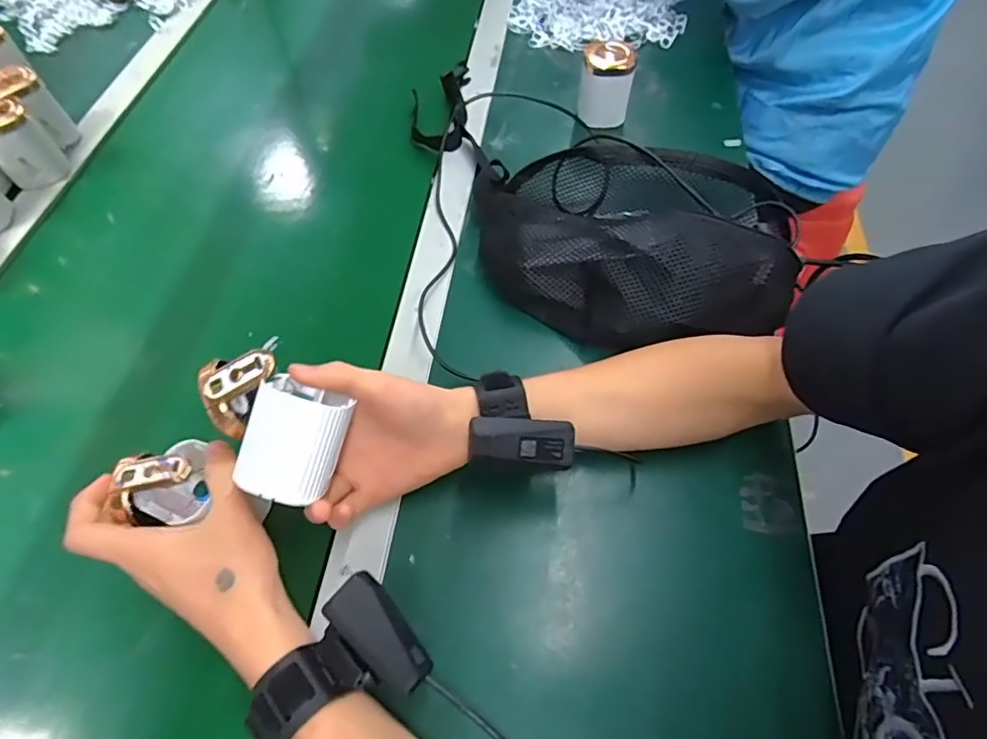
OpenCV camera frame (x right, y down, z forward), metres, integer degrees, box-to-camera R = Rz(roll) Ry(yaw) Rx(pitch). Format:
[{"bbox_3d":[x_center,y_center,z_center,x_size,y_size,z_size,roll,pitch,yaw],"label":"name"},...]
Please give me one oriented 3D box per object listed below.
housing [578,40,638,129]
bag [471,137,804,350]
[{"bbox_3d":[0.127,-0.323,0.623,0.056,0.077,0.046,8,60,5],"label":"housing"},{"bbox_3d":[0.108,-0.111,0.495,0.289,0.090,0.182,12,60,7],"label":"bag"}]

